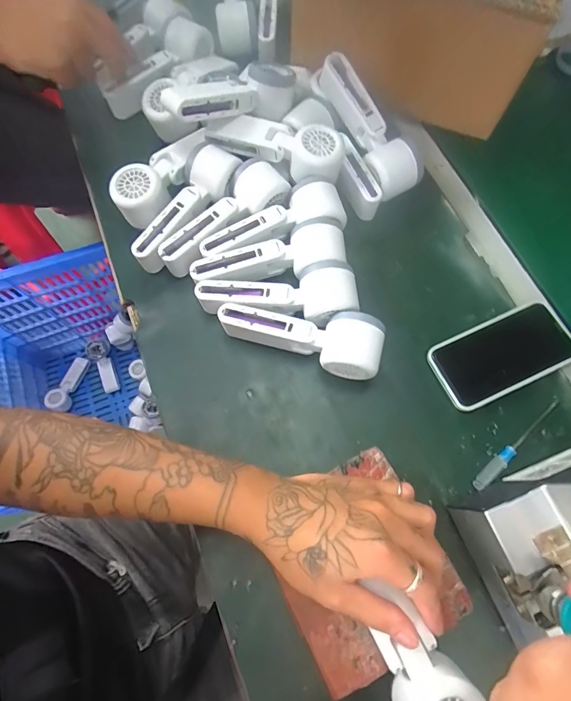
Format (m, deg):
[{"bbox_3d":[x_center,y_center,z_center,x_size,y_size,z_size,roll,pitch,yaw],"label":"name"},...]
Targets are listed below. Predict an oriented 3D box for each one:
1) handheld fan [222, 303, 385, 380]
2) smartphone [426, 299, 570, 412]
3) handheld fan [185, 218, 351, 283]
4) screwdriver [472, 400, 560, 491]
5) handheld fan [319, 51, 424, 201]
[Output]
[{"bbox_3d":[0.015,-0.016,0.401,0.165,0.055,0.055,13,72,4],"label":"handheld fan"},{"bbox_3d":[0.228,0.003,0.413,0.146,0.015,0.075,-24,73,-6],"label":"smartphone"},{"bbox_3d":[-0.016,-0.091,0.424,0.164,0.050,0.061,-17,72,-6],"label":"handheld fan"},{"bbox_3d":[0.228,0.091,0.388,0.124,0.007,0.013,-42,75,-11],"label":"screwdriver"},{"bbox_3d":[0.092,-0.256,0.456,0.056,0.050,0.168,-35,94,-10],"label":"handheld fan"}]

